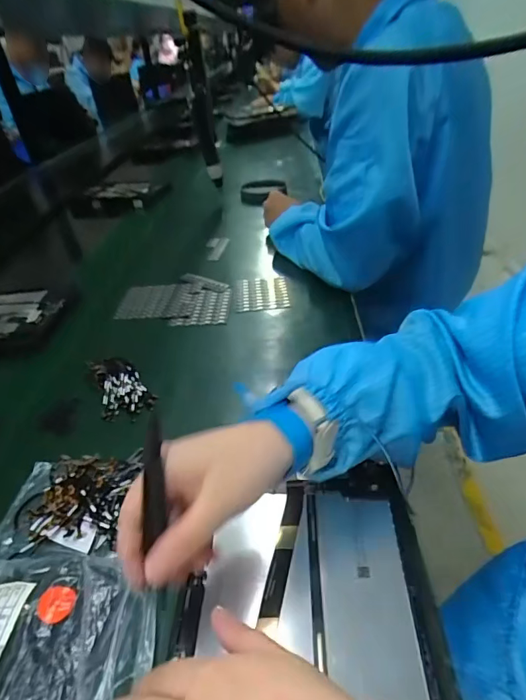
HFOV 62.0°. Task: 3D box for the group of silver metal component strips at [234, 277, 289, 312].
[{"bbox_3d":[-0.002,-0.089,0.675,0.080,0.013,0.097,-2,38,-1],"label":"group of silver metal component strips"}]

